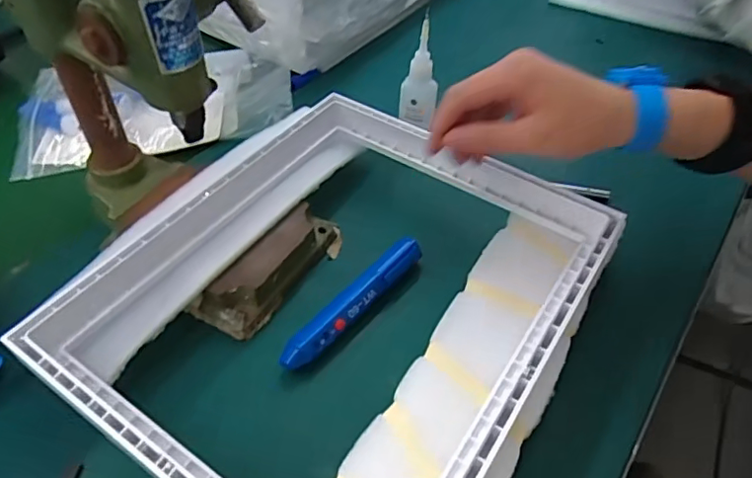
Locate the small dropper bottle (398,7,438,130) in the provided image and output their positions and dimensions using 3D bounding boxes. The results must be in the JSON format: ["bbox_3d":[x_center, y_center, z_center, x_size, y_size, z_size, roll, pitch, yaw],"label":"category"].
[{"bbox_3d":[0.045,-0.163,0.549,0.037,0.107,0.019,2,44,-2],"label":"small dropper bottle"}]

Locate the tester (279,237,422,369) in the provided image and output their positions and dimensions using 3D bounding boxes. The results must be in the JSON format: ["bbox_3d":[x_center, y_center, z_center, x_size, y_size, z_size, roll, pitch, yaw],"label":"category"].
[{"bbox_3d":[-0.017,0.046,0.424,0.022,0.027,0.141,33,55,26],"label":"tester"}]

